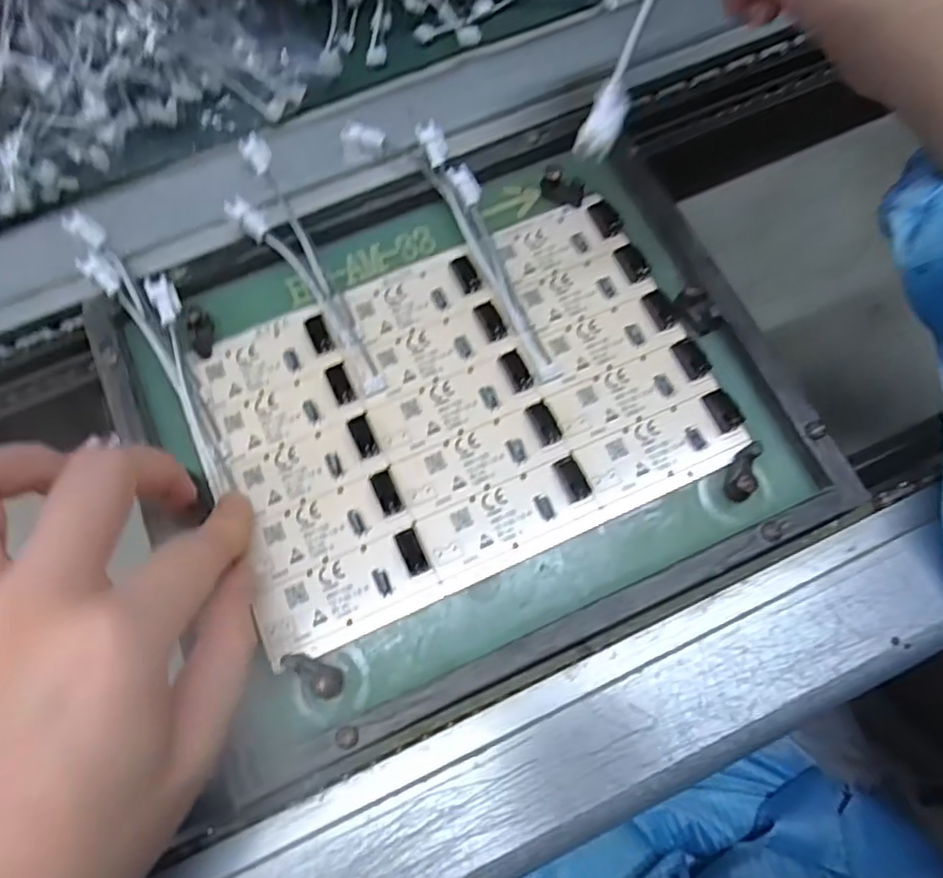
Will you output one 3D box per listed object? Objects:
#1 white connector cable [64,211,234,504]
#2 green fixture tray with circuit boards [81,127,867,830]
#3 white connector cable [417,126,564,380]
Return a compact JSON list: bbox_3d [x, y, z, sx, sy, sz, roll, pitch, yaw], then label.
[{"bbox_3d":[-0.122,-0.039,0.261,0.026,0.009,0.131,-29,81,-9],"label":"white connector cable"},{"bbox_3d":[-0.004,-0.012,0.256,0.235,0.014,0.194,-23,73,-7],"label":"green fixture tray with circuit boards"},{"bbox_3d":[0.007,-0.078,0.272,0.015,0.020,0.117,-22,73,-7],"label":"white connector cable"}]

